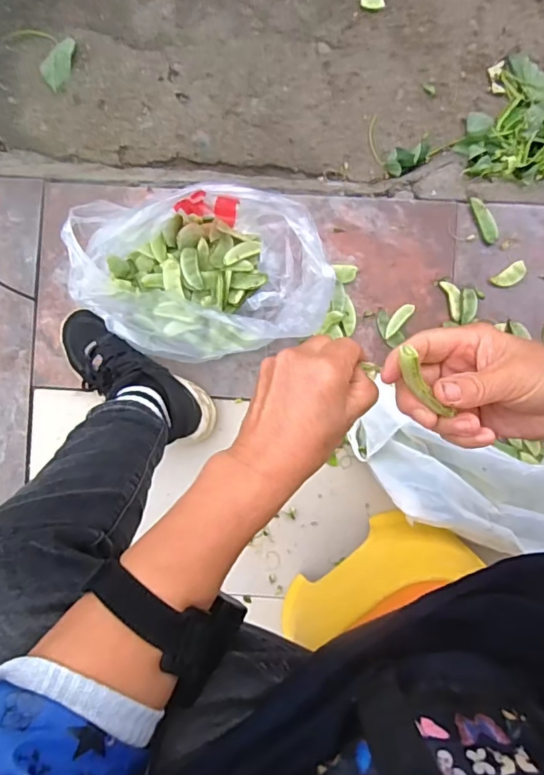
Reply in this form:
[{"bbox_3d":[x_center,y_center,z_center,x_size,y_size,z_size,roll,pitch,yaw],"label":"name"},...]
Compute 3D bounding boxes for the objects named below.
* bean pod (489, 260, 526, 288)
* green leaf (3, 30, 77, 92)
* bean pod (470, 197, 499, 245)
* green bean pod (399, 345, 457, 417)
[{"bbox_3d":[0.344,-0.161,0.724,0.051,0.010,0.027,-35,89,1],"label":"bean pod"},{"bbox_3d":[-0.370,-0.552,0.812,0.118,0.018,0.076,42,91,1],"label":"green leaf"},{"bbox_3d":[0.307,-0.241,0.720,0.024,0.007,0.070,-27,89,1],"label":"bean pod"},{"bbox_3d":[0.092,-0.002,0.308,0.009,0.009,0.051,-35,108,1],"label":"green bean pod"}]

